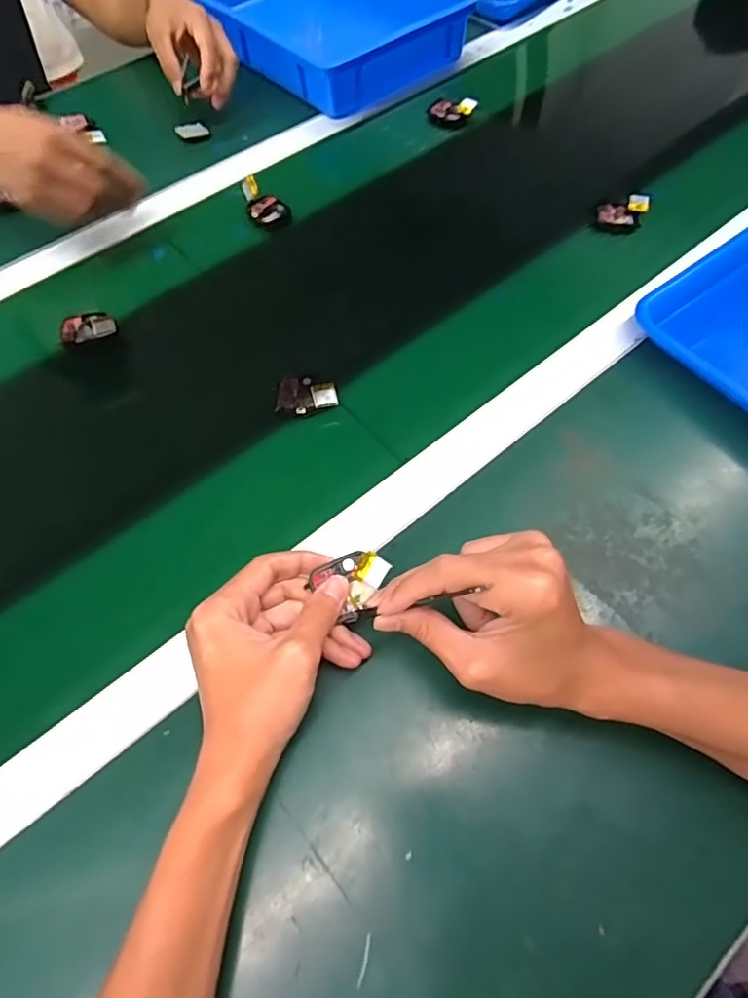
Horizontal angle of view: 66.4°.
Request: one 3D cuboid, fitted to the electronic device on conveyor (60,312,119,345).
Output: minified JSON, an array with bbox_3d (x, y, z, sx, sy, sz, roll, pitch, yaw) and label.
[{"bbox_3d":[-0.264,-0.159,0.527,0.051,0.007,0.036,-14,61,-6],"label":"electronic device on conveyor"}]

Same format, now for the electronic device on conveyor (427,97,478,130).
[{"bbox_3d":[0.094,-0.464,0.687,0.057,0.022,0.026,4,60,5],"label":"electronic device on conveyor"}]

